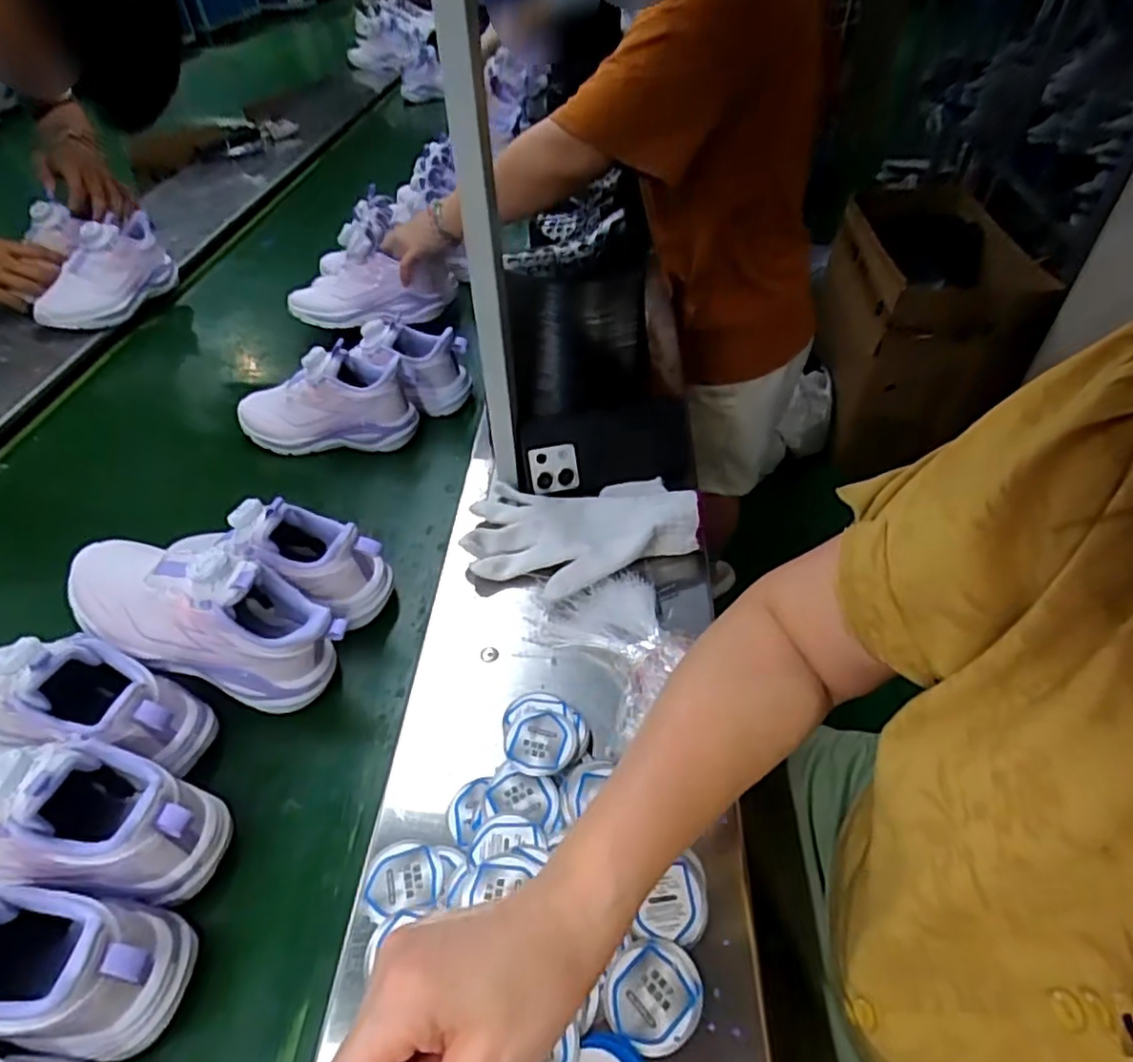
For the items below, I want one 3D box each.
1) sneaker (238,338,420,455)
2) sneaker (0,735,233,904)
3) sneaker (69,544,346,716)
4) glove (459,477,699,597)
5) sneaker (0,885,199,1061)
[{"bbox_3d":[-0.279,-0.151,0.757,0.207,0.104,0.073,-4,44,-3],"label":"sneaker"},{"bbox_3d":[-0.324,0.175,0.416,0.204,0.110,0.084,6,44,7],"label":"sneaker"},{"bbox_3d":[-0.273,0.059,0.495,0.205,0.104,0.071,20,46,1],"label":"sneaker"},{"bbox_3d":[0.012,-0.004,0.586,0.198,0.039,0.139,-3,42,-2],"label":"glove"},{"bbox_3d":[-0.320,0.236,0.354,0.206,0.110,0.072,-3,44,-2],"label":"sneaker"}]

